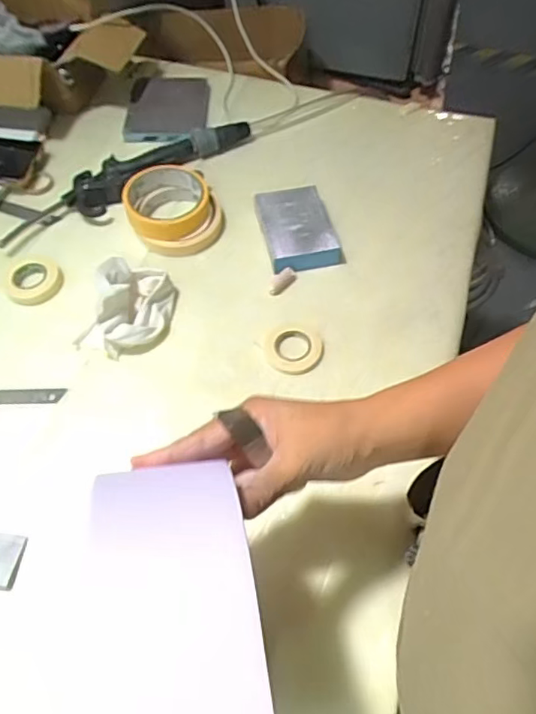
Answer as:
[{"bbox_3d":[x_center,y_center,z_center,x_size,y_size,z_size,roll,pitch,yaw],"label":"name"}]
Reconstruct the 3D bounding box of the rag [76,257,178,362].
[{"bbox_3d":[-0.135,-0.055,0.536,0.078,0.055,0.099,10,58,7],"label":"rag"}]

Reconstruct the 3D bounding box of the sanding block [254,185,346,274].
[{"bbox_3d":[0.031,-0.138,0.605,0.075,0.031,0.098,-12,58,-7],"label":"sanding block"}]

